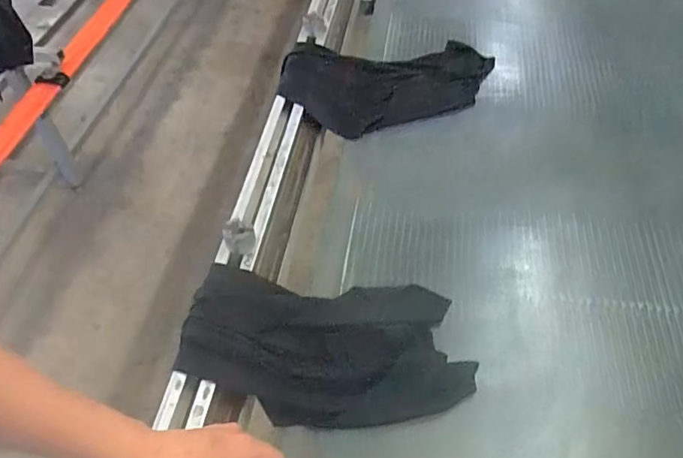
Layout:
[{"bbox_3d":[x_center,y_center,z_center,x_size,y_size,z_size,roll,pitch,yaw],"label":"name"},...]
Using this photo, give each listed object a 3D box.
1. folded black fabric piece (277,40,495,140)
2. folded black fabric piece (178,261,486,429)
[{"bbox_3d":[0.080,-0.249,0.919,0.355,0.034,0.210,-6,50,-3],"label":"folded black fabric piece"},{"bbox_3d":[-0.017,0.130,0.611,0.311,0.029,0.169,2,50,4],"label":"folded black fabric piece"}]

